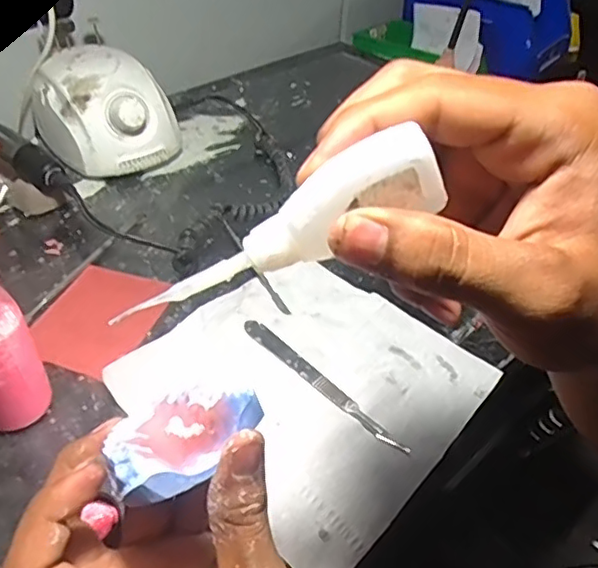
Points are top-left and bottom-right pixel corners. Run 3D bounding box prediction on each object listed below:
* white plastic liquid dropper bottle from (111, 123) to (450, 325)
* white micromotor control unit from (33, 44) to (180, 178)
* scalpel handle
[{"bbox_3d":[-0.007,-0.013,0.190,0.108,0.027,0.014,-28,42,12],"label":"white plastic liquid dropper bottle"},{"bbox_3d":[-0.176,-0.155,0.555,0.109,0.087,0.096,-26,50,-29],"label":"white micromotor control unit"},{"bbox_3d":[0.013,0.061,0.379,0.135,0.006,0.011,35,50,30],"label":"scalpel handle"}]

